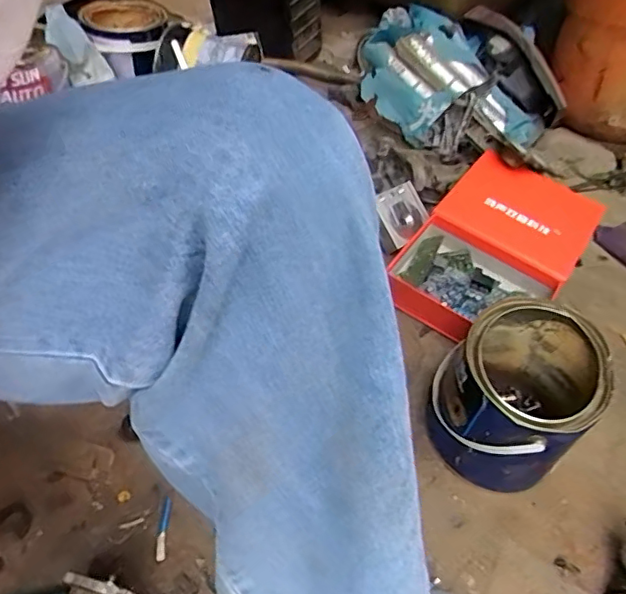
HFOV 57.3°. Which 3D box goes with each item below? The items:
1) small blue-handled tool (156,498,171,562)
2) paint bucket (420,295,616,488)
[{"bbox_3d":[-0.151,0.234,0.578,0.010,0.006,0.060,3,62,-3],"label":"small blue-handled tool"},{"bbox_3d":[0.216,0.106,0.625,0.154,0.149,0.166,32,51,23],"label":"paint bucket"}]

